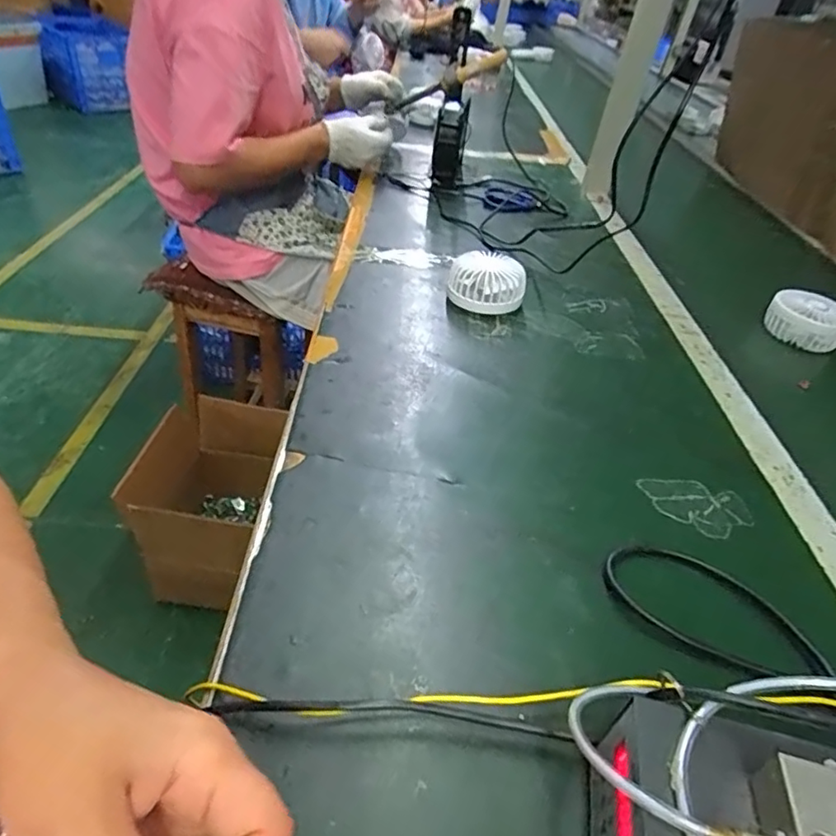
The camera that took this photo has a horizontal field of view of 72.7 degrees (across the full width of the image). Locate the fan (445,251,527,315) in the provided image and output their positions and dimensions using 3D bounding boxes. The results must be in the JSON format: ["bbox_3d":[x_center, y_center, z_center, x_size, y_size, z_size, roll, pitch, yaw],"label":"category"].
[{"bbox_3d":[0.079,-0.156,0.665,0.088,0.050,0.078,7,40,1],"label":"fan"}]

